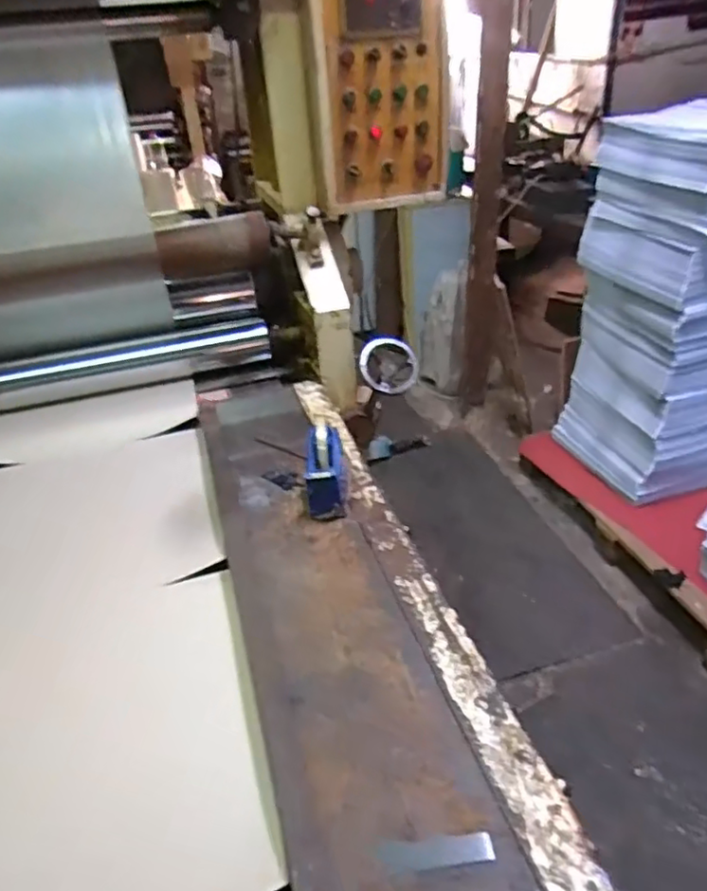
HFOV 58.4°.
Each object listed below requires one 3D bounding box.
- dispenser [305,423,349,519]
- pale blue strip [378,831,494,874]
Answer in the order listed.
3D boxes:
[{"bbox_3d":[-0.048,0.038,1.053,0.069,0.109,0.153,-3,32,3],"label":"dispenser"},{"bbox_3d":[0.077,0.380,0.591,0.105,0.004,0.025,-6,40,-1],"label":"pale blue strip"}]

